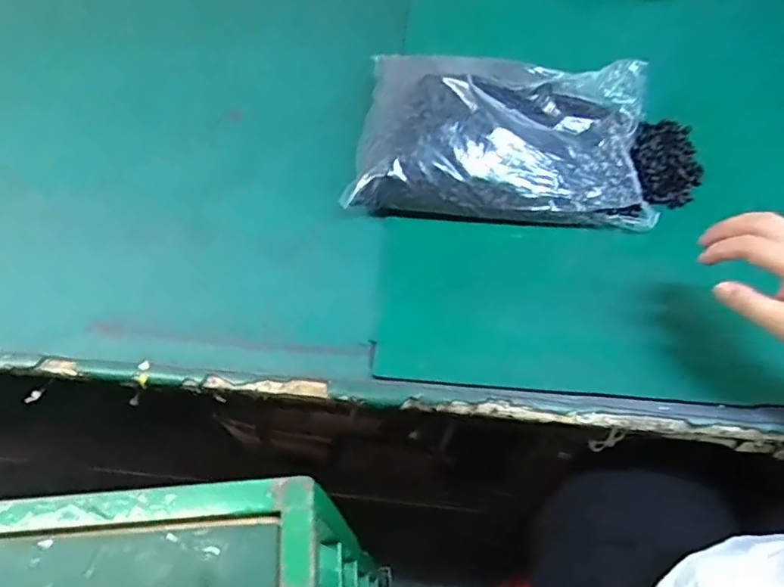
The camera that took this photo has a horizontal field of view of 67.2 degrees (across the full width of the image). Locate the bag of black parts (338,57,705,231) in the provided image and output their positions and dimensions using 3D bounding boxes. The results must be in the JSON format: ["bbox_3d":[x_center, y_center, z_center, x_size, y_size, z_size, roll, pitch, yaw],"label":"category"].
[{"bbox_3d":[0.144,-0.155,0.599,0.347,0.077,0.179,6,61,6],"label":"bag of black parts"}]

